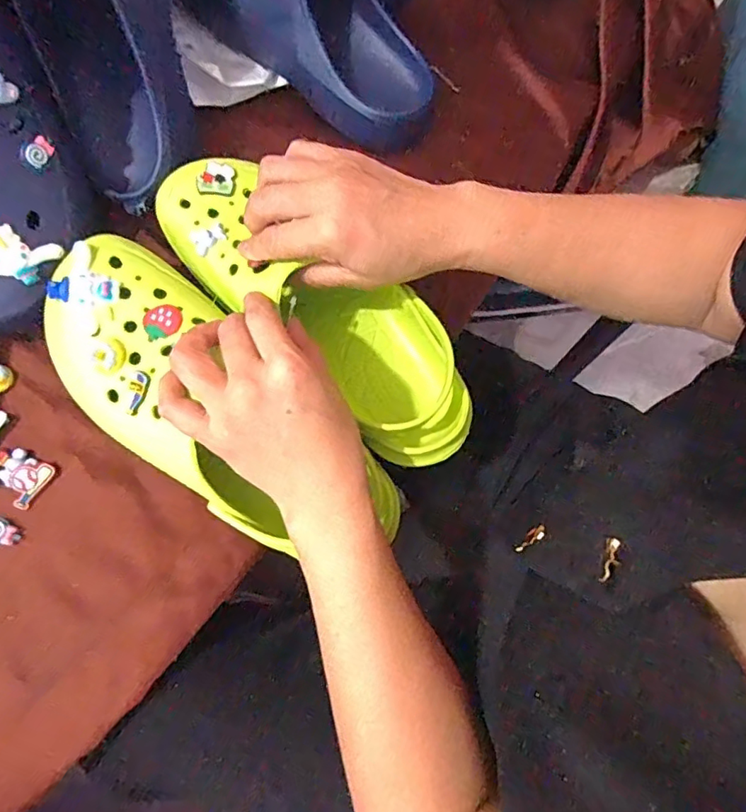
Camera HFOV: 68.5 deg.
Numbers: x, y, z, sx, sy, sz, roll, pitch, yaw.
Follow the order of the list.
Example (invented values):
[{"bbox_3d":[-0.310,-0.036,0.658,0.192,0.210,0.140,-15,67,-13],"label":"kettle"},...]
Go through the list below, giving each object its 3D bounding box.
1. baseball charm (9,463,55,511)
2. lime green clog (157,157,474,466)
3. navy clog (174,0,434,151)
[{"bbox_3d":[-0.247,0.054,0.391,0.024,0.004,0.034,29,76,6],"label":"baseball charm"},{"bbox_3d":[-0.043,-0.074,0.400,0.279,0.077,0.099,40,77,0],"label":"lime green clog"},{"bbox_3d":[-0.054,-0.333,0.465,0.261,0.083,0.109,39,76,-13],"label":"navy clog"}]

